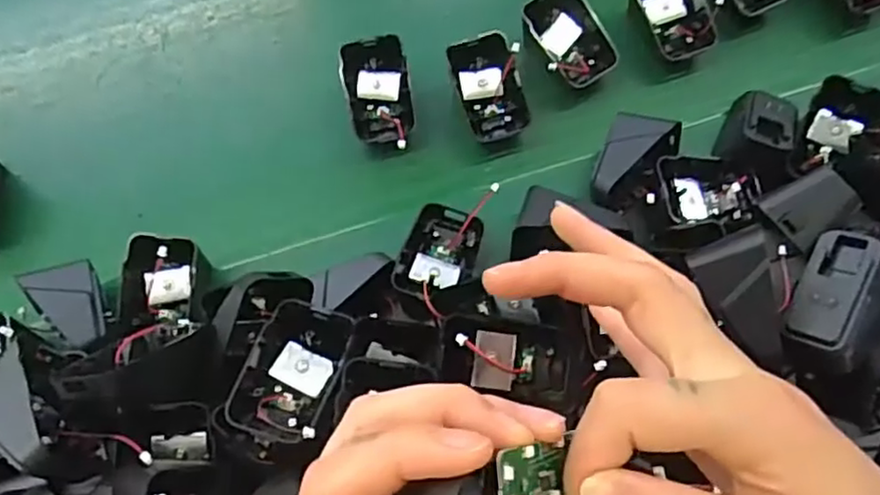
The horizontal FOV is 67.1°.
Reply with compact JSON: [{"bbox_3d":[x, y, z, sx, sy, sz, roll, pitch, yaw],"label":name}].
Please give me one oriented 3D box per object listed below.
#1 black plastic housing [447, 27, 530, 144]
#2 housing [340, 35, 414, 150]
[{"bbox_3d":[0.032,-0.105,0.450,0.044,0.041,0.064,-17,68,-5],"label":"black plastic housing"},{"bbox_3d":[-0.041,-0.105,0.448,0.044,0.020,0.067,-15,100,-10],"label":"housing"}]

